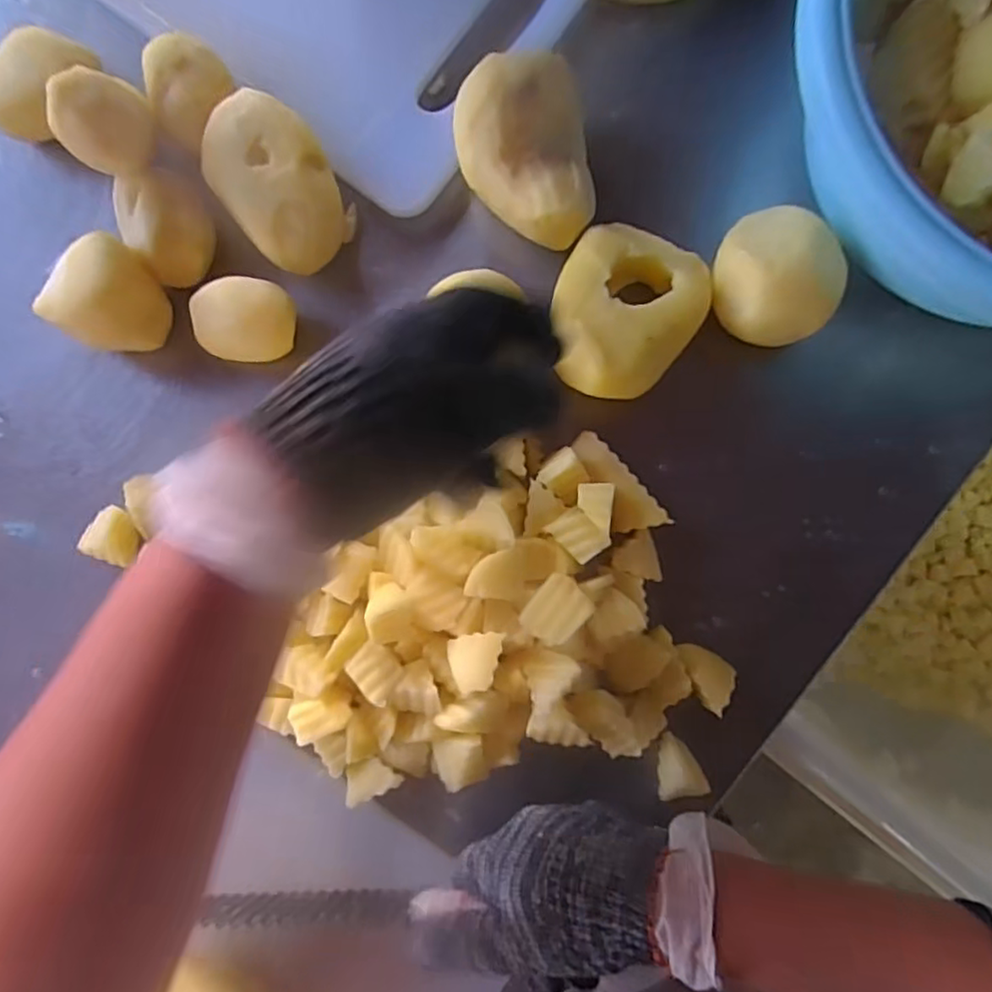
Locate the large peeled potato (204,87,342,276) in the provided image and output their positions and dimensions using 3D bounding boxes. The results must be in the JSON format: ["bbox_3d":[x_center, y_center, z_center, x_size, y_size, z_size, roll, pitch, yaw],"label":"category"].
[{"bbox_3d":[-0.126,-0.181,0.380,0.062,0.053,0.089,-39,86,1],"label":"large peeled potato"}]

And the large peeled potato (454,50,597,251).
[{"bbox_3d":[0.018,-0.187,0.368,0.072,0.061,0.096,-9,87,3],"label":"large peeled potato"}]

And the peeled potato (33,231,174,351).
[{"bbox_3d":[-0.229,-0.115,0.384,0.057,0.053,0.064,36,90,4],"label":"peeled potato"}]

